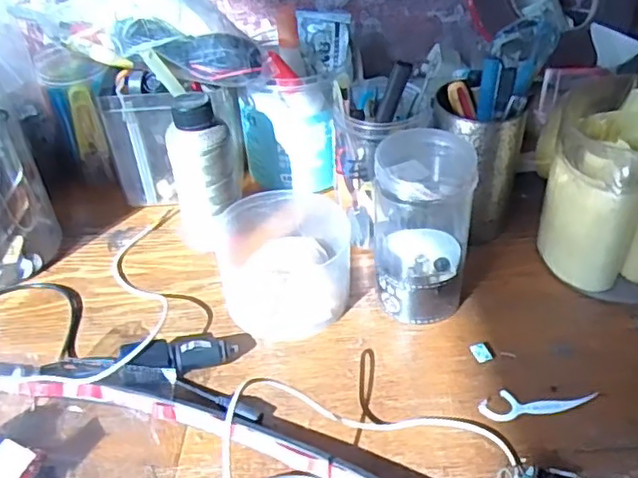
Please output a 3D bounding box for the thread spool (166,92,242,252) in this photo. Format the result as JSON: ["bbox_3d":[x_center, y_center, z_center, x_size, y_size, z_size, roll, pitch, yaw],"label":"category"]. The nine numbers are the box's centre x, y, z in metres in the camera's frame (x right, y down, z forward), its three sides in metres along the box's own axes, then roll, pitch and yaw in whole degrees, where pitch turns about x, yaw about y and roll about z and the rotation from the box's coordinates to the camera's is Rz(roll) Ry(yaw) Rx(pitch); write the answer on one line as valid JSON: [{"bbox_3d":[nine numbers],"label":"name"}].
[{"bbox_3d":[-0.094,-0.057,0.512,0.051,0.128,0.051,-13,38,-10],"label":"thread spool"}]

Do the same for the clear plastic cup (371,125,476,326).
[{"bbox_3d":[0.072,-0.006,0.441,0.061,0.121,0.070,7,39,15],"label":"clear plastic cup"}]

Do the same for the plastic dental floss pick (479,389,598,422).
[{"bbox_3d":[0.136,0.100,0.398,0.073,0.004,0.021,-9,38,-5],"label":"plastic dental floss pick"}]

